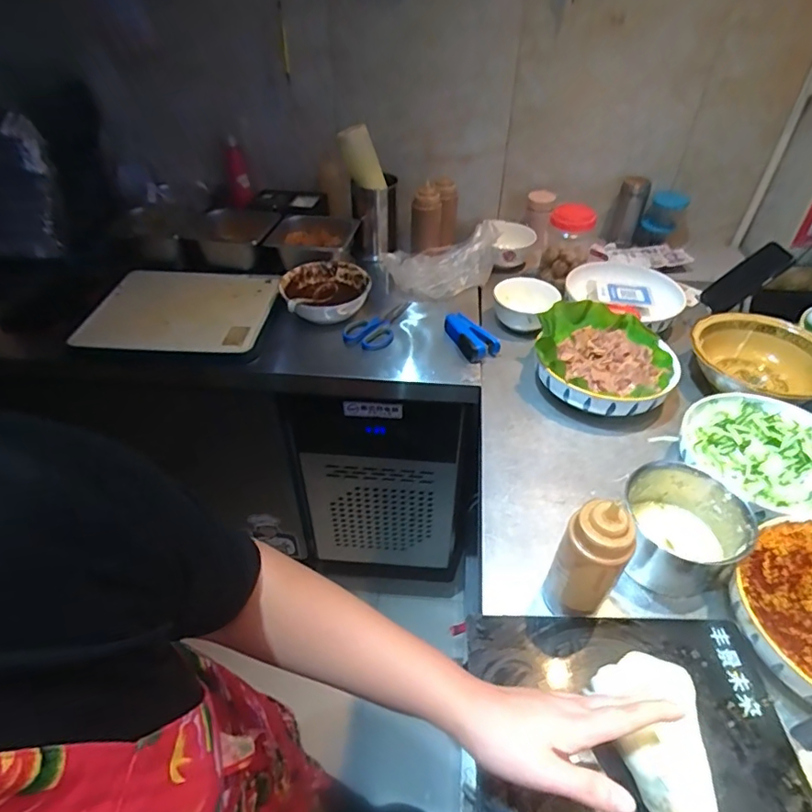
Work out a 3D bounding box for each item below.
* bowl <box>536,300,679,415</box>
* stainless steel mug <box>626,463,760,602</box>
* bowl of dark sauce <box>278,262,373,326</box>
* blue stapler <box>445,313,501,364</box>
[{"bbox_3d":[0.329,-0.074,0.885,0.217,0.086,0.238,-3,47,3],"label":"bowl"},{"bbox_3d":[0.331,0.153,0.647,0.128,0.095,0.132,-3,47,3],"label":"stainless steel mug"},{"bbox_3d":[-0.159,-0.225,1.057,0.171,0.074,0.164,-3,47,3],"label":"bowl of dark sauce"},{"bbox_3d":[0.124,-0.130,0.982,0.072,0.041,0.112,-20,49,-13],"label":"blue stapler"}]

